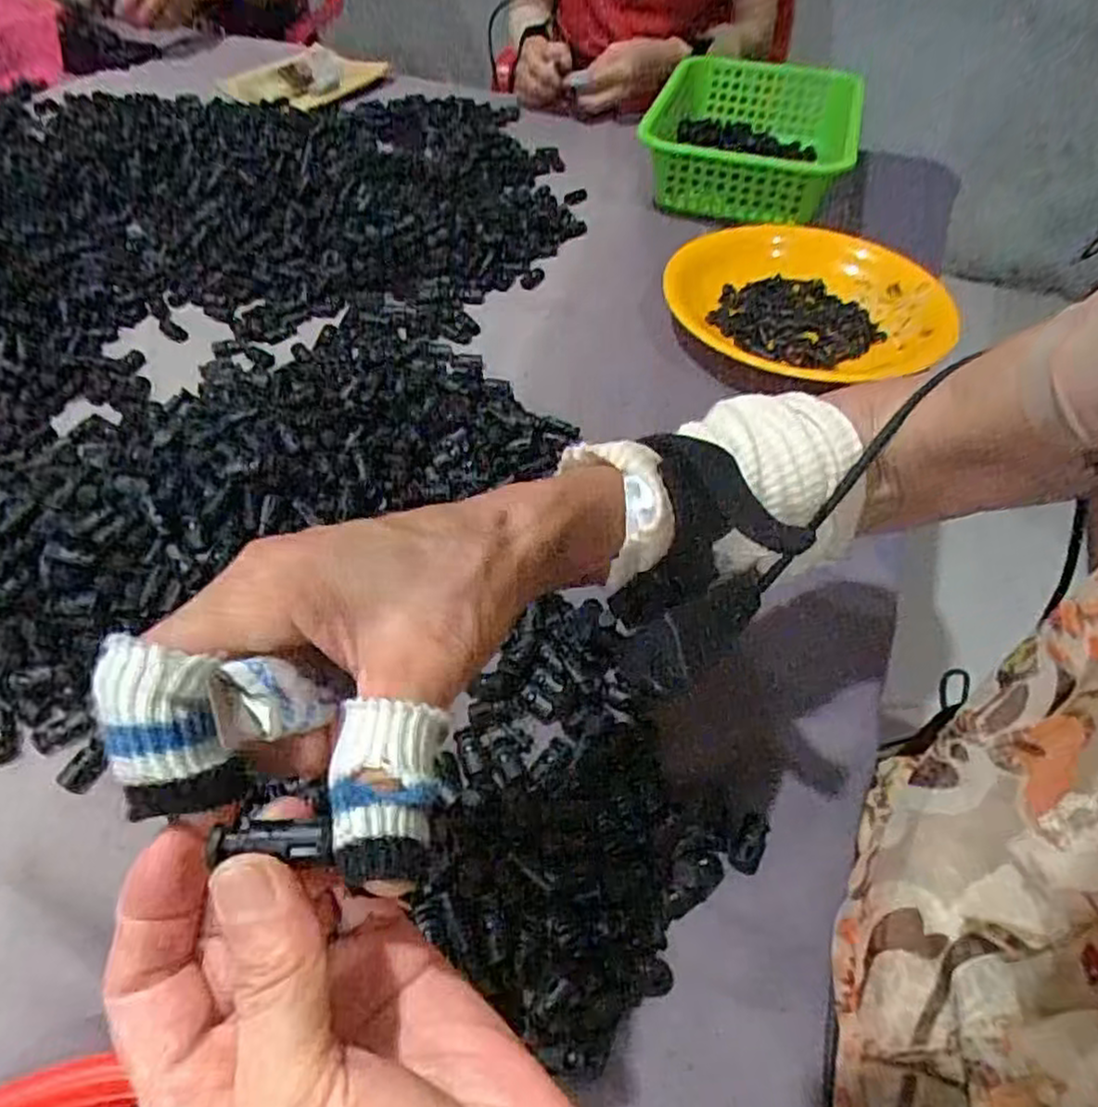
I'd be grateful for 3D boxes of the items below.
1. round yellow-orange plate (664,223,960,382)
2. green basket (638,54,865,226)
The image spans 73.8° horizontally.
[{"bbox_3d":[0.226,-0.227,0.657,0.234,0.040,0.214,1,49,-1],"label":"round yellow-orange plate"},{"bbox_3d":[0.235,-0.488,0.852,0.215,0.078,0.332,13,50,9],"label":"green basket"}]

